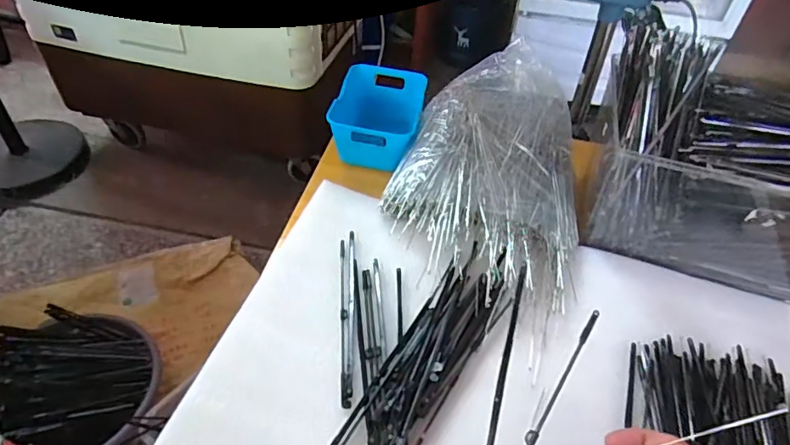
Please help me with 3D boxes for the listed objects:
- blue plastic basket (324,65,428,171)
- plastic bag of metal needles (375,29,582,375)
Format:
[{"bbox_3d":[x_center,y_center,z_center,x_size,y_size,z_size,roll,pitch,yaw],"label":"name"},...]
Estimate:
[{"bbox_3d":[-0.021,-0.134,0.642,0.106,0.062,0.158,8,44,3],"label":"blue plastic basket"},{"bbox_3d":[0.109,-0.053,0.546,0.203,0.100,0.341,18,45,12],"label":"plastic bag of metal needles"}]

